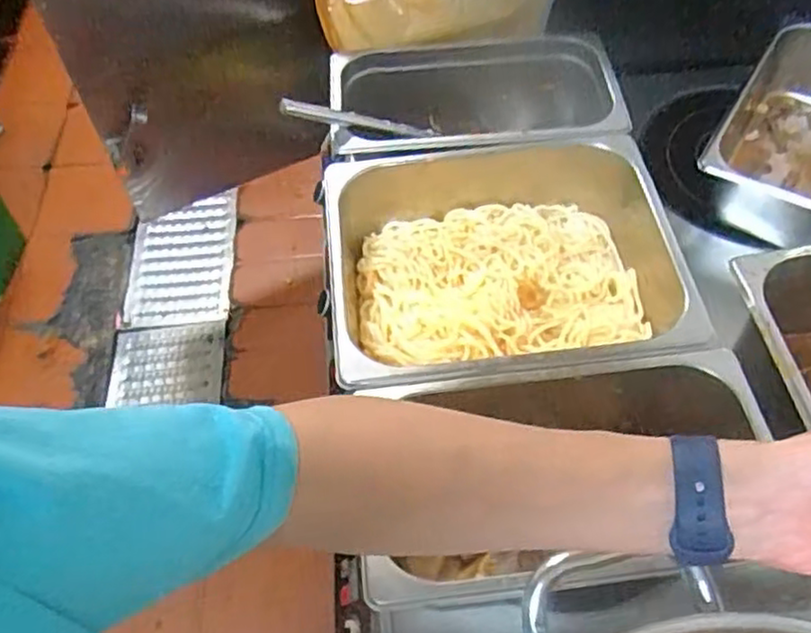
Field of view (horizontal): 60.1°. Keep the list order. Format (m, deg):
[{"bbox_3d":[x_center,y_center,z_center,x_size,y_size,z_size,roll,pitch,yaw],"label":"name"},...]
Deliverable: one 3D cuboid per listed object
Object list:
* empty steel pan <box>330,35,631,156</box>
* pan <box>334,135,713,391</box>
[{"bbox_3d":[0.082,-0.227,0.825,0.328,0.100,0.182,-5,54,-2],"label":"empty steel pan"},{"bbox_3d":[0.108,-0.045,0.692,0.348,0.109,0.265,-6,54,-2],"label":"pan"}]

